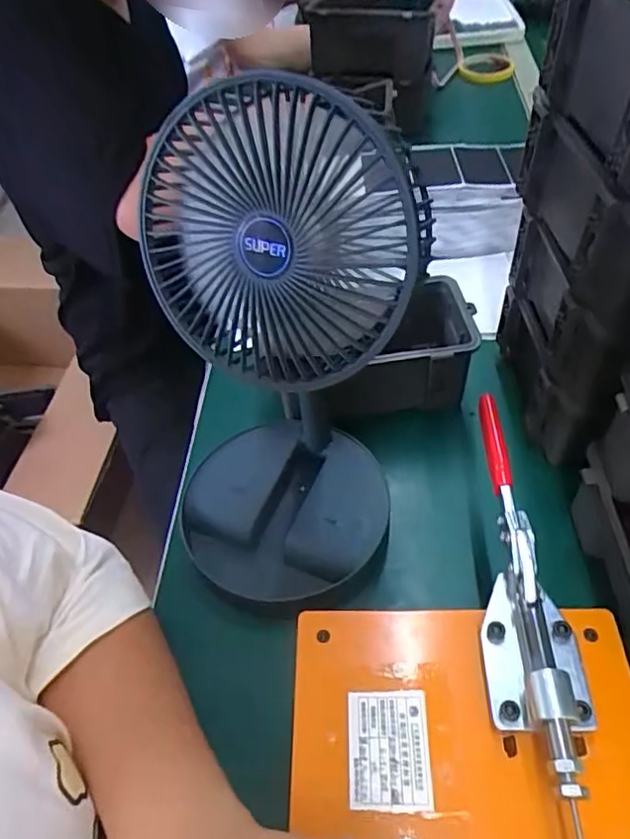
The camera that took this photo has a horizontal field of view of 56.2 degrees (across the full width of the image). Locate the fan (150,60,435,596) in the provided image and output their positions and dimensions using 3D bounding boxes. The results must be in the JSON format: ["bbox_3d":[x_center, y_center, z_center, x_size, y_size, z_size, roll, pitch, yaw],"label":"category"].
[{"bbox_3d":[-0.029,-0.028,0.371,0.157,0.298,0.134,20,55,21],"label":"fan"}]

